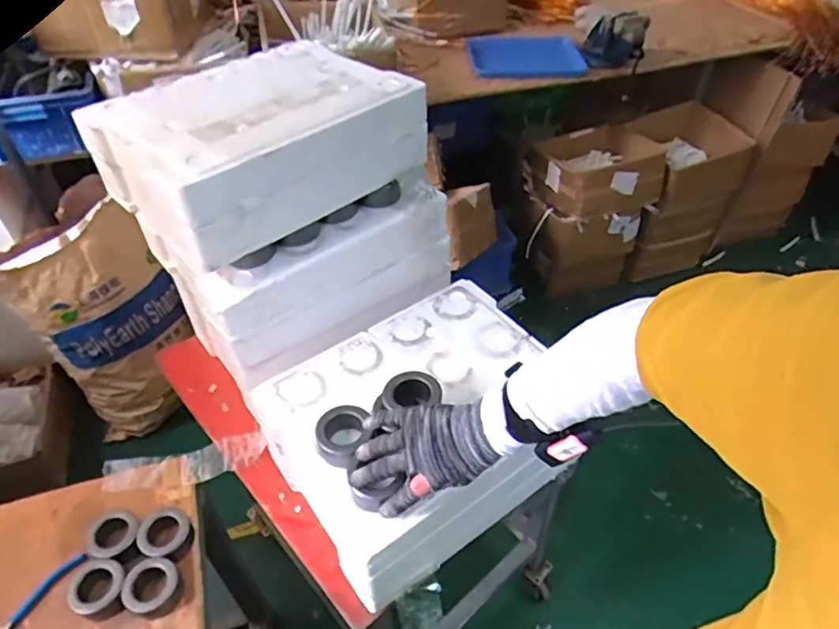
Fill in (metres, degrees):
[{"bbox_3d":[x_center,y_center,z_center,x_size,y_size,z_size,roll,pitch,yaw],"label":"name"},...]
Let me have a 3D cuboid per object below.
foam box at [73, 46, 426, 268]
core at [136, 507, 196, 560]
[{"bbox_3d":[-0.220,-0.252,0.808,0.385,0.124,0.296,-33,54,-29],"label":"foam box"},{"bbox_3d":[-0.359,0.314,0.815,0.070,0.043,0.068,0,45,-1],"label":"core"}]

